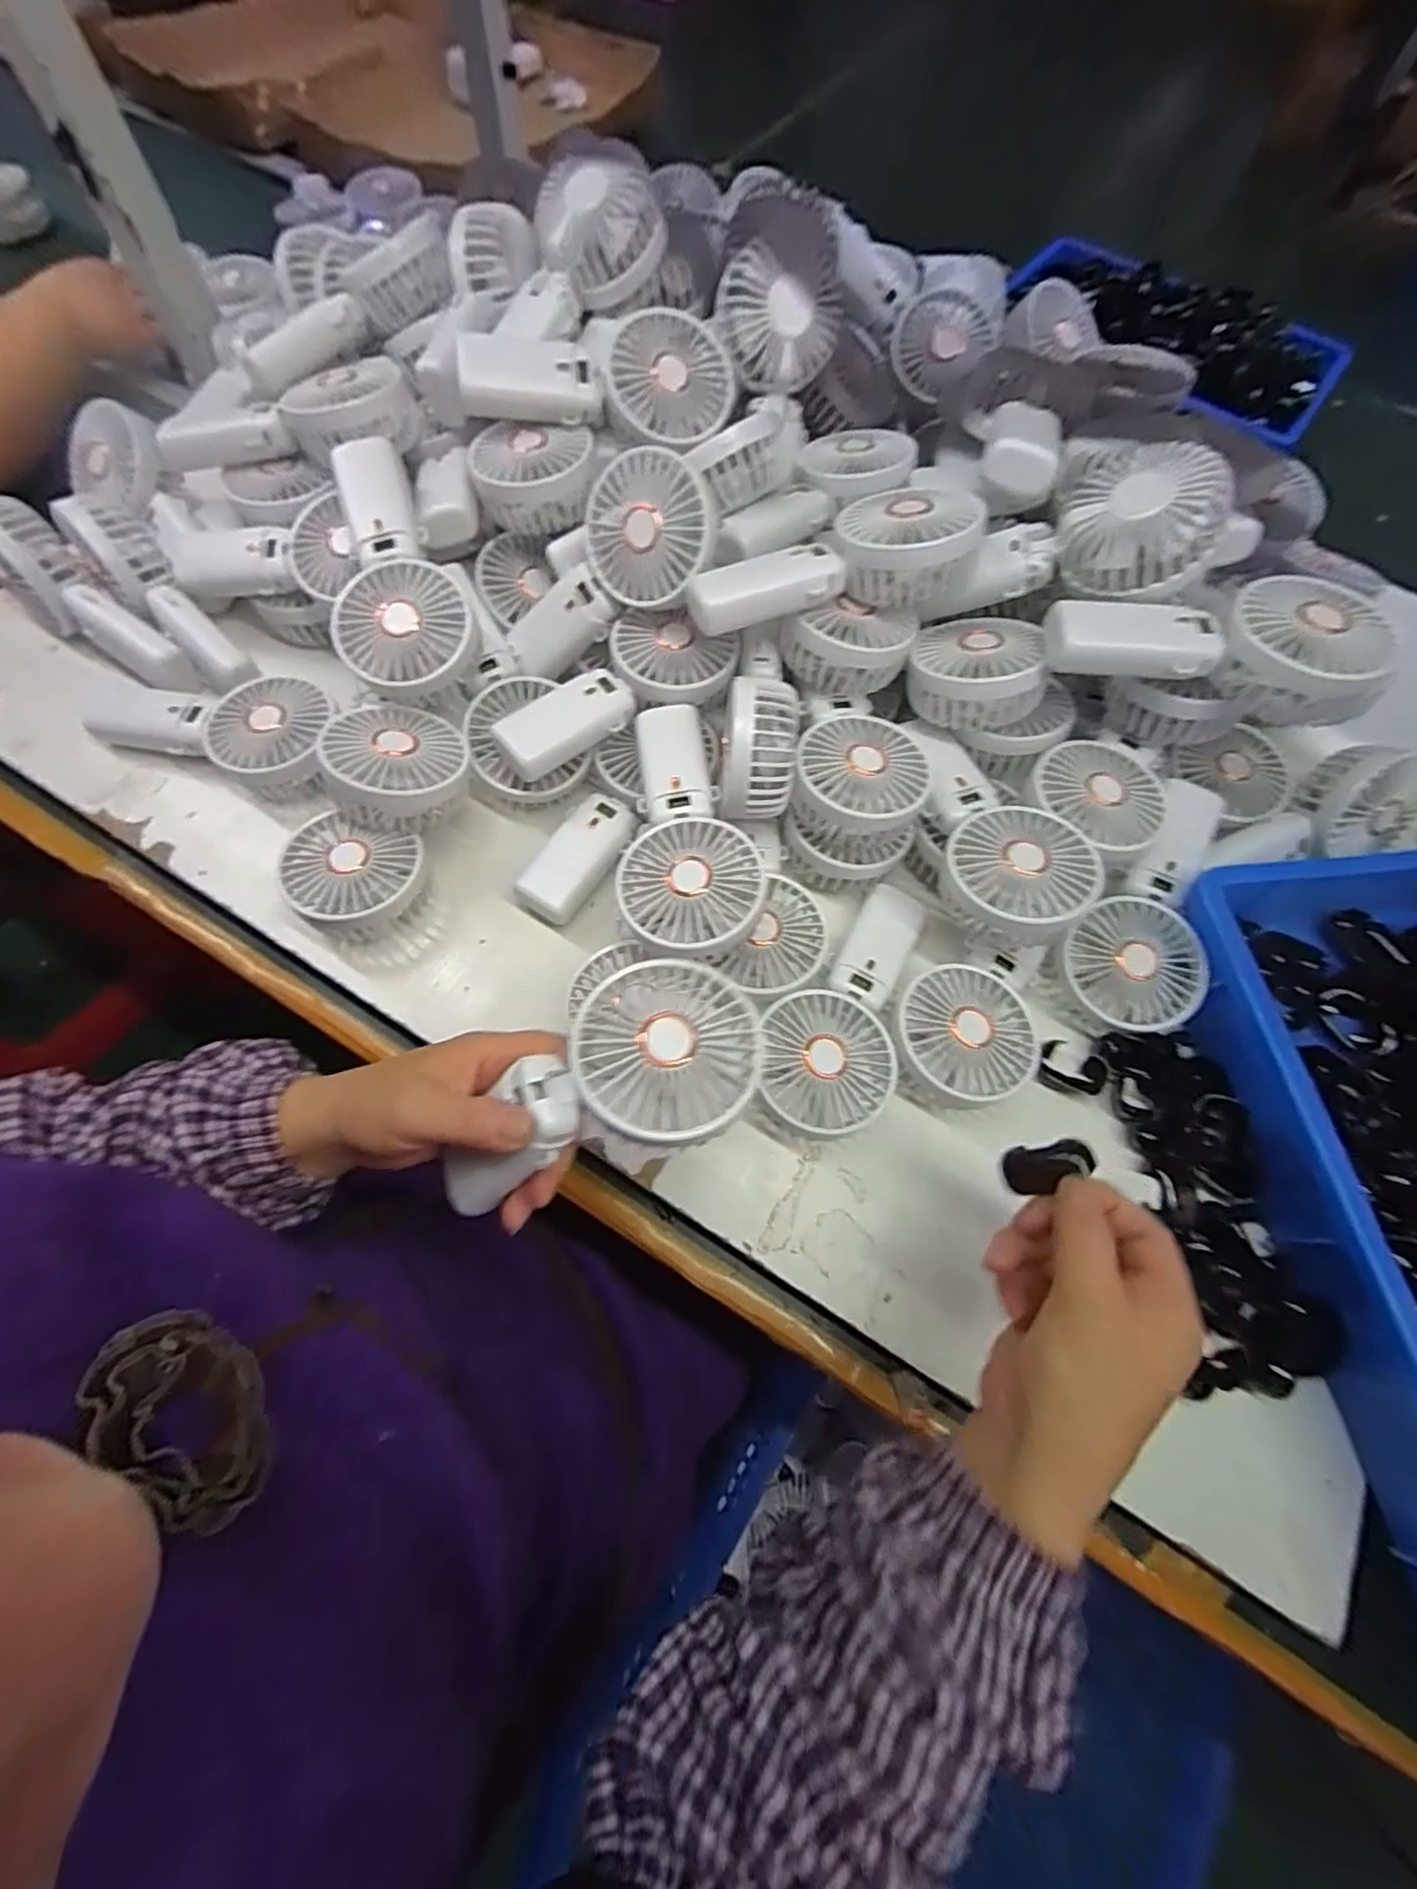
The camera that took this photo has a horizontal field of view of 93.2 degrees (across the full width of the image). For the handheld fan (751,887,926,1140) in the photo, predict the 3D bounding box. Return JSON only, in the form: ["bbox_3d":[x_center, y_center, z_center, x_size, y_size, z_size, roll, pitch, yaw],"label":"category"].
[{"bbox_3d":[0.083,0.036,0.427,0.083,0.045,0.179,17,68,4],"label":"handheld fan"}]

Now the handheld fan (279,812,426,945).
[{"bbox_3d":[-0.228,-0.041,0.439,0.086,0.047,0.077,13,67,2],"label":"handheld fan"}]

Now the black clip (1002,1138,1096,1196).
[{"bbox_3d":[0.164,0.107,0.325,0.041,0.011,0.021,-30,67,27],"label":"black clip"}]

